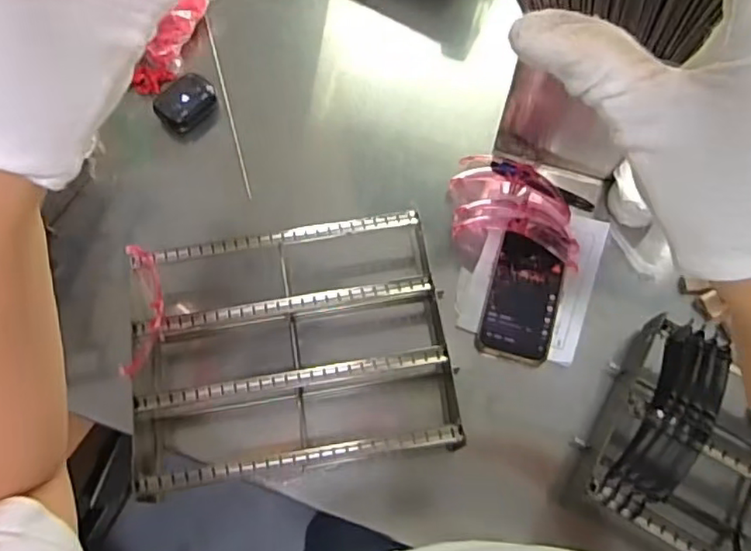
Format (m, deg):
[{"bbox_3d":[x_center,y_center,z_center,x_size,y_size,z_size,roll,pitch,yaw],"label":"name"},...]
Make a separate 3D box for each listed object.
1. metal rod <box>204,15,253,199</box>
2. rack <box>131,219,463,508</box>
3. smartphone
[{"bbox_3d":[-0.188,-0.220,0.781,0.005,0.006,0.286,-16,70,-4],"label":"metal rod"},{"bbox_3d":[-0.088,0.076,0.635,0.304,0.073,0.241,-10,70,-2],"label":"rack"},{"bbox_3d":[0.160,0.025,0.666,0.075,0.013,0.132,15,72,8],"label":"smartphone"}]

